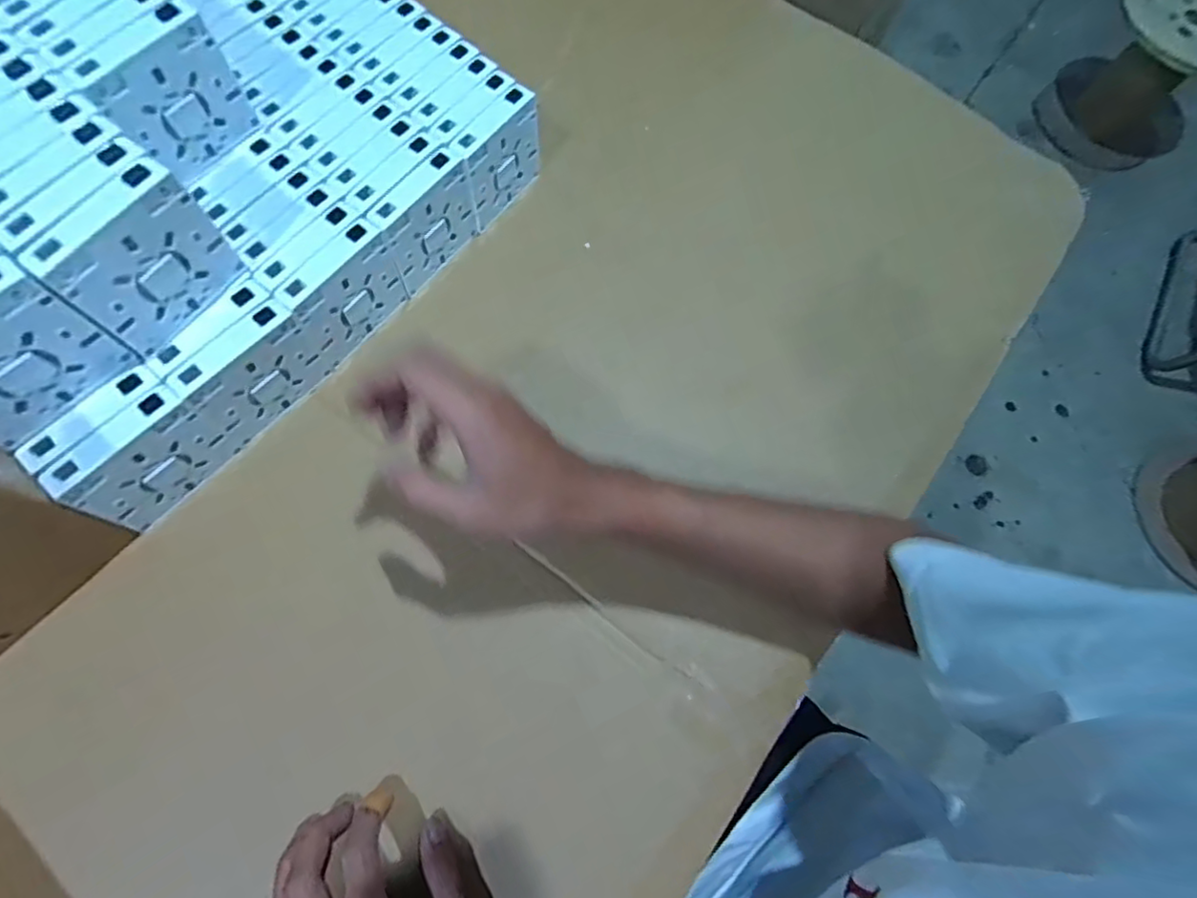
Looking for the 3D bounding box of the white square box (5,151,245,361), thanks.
[{"bbox_3d":[-0.267,-0.109,0.362,0.020,0.091,0.087,32,72,10],"label":"white square box"}]

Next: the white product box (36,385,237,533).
[{"bbox_3d":[-0.298,0.009,0.408,0.021,0.085,0.084,41,73,12],"label":"white product box"}]

